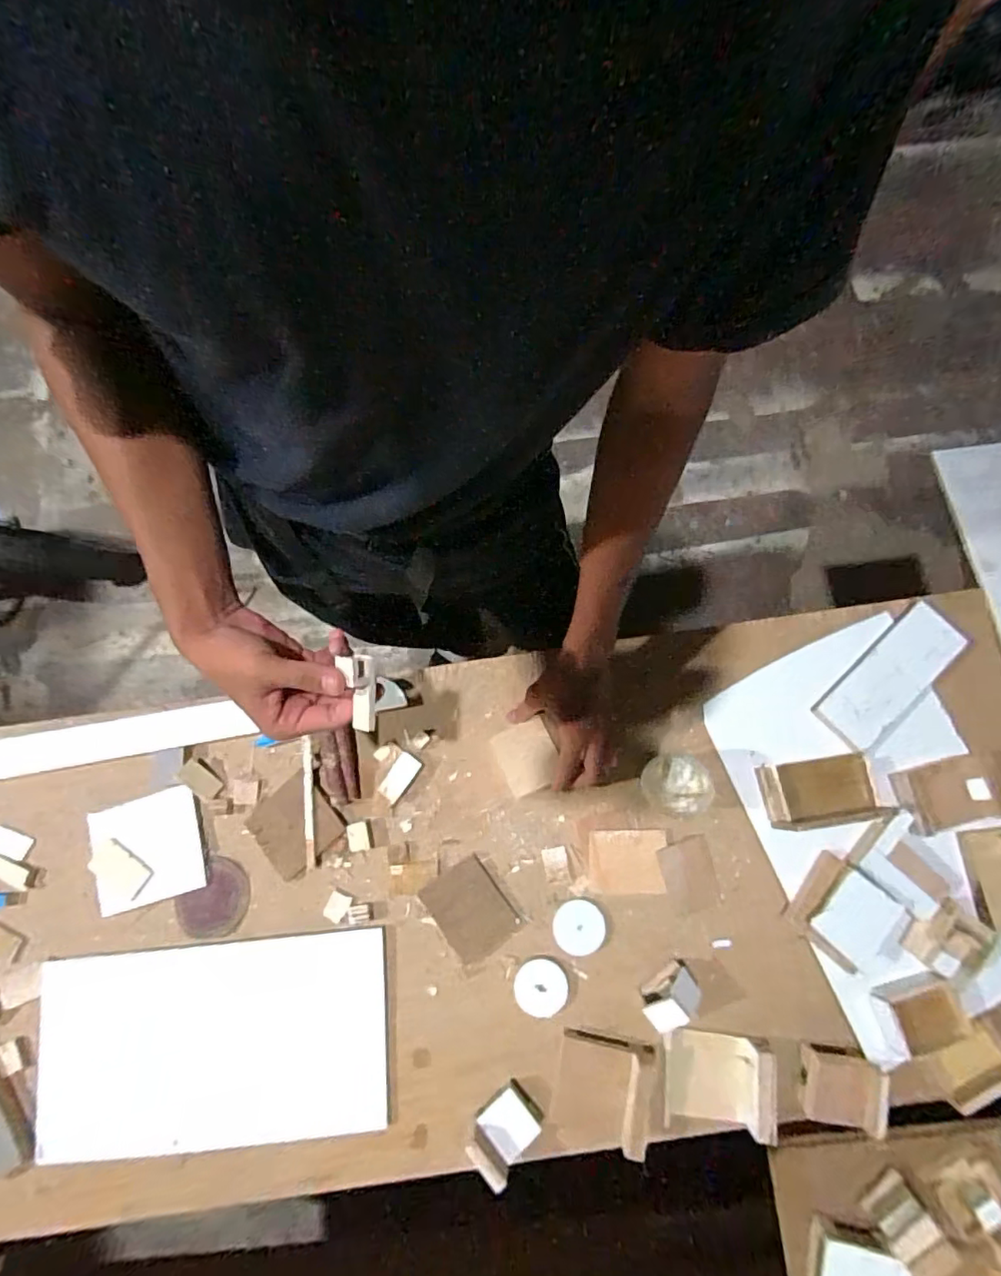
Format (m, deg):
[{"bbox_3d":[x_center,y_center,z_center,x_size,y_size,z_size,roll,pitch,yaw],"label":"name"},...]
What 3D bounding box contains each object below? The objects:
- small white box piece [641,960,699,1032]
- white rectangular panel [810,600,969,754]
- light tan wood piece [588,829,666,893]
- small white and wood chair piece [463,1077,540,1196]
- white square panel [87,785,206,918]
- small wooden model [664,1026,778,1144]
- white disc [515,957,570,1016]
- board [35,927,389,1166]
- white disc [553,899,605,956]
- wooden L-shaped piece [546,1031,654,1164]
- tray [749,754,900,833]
[{"bbox_3d":[0.175,0.368,0.578,0.060,0.045,0.034,-31,80,-6],"label":"small white box piece"},{"bbox_3d":[0.455,0.043,0.660,0.189,0.018,0.073,-42,81,-8],"label":"white rectangular panel"},{"bbox_3d":[0.140,0.248,0.629,0.083,0.007,0.068,0,80,-1],"label":"light tan wood piece"},{"bbox_3d":[0.006,0.490,0.557,0.066,0.040,0.054,-44,82,-9],"label":"small white and wood chair piece"},{"bbox_3d":[-0.404,0.241,0.643,0.120,0.015,0.115,-16,79,-3],"label":"white square panel"},{"bbox_3d":[0.222,0.452,0.576,0.107,0.026,0.079,8,79,2],"label":"small wooden model"},{"bbox_3d":[0.043,0.375,0.606,0.056,0.004,0.054,-2,78,0],"label":"white disc"},{"bbox_3d":[-0.299,0.423,0.591,0.353,0.020,0.185,-6,78,-1],"label":"board"},{"bbox_3d":[0.086,0.316,0.618,0.055,0.004,0.054,0,78,0],"label":"white disc"},{"bbox_3d":[0.102,0.459,0.568,0.094,0.025,0.093,10,79,2],"label":"wooden L-shaped piece"},{"bbox_3d":[0.352,0.166,0.613,0.120,0.029,0.068,-6,78,-2],"label":"tray"}]

